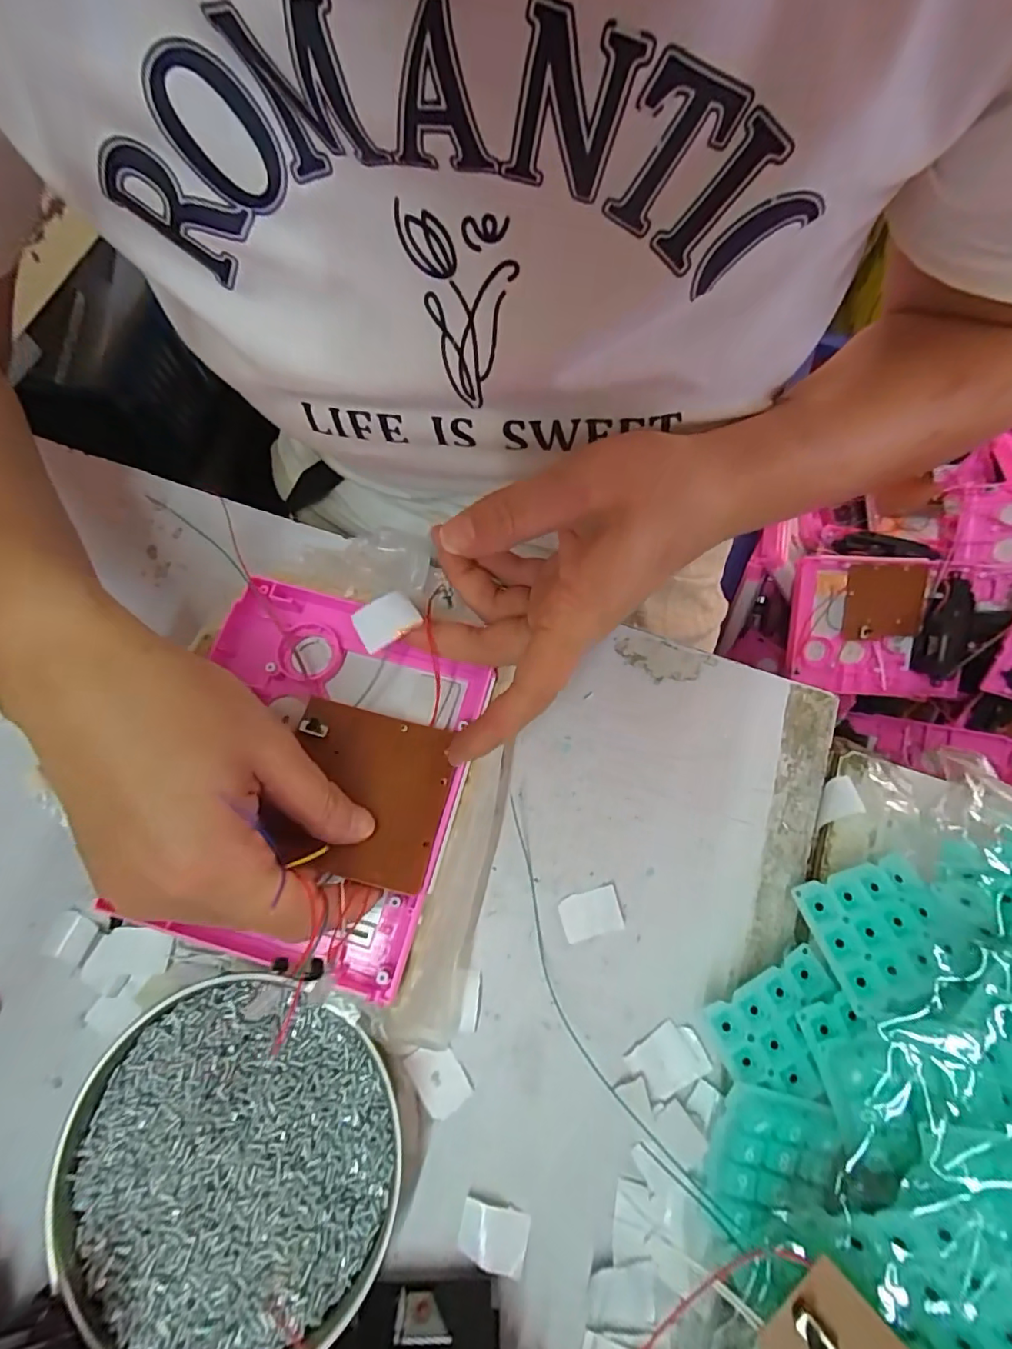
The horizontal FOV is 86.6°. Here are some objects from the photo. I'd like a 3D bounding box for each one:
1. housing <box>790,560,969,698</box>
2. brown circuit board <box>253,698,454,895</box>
[{"bbox_3d":[0.363,-0.046,0.524,0.154,0.031,0.131,3,97,6],"label":"housing"},{"bbox_3d":[-0.064,0.051,0.237,0.071,0.017,0.071,12,71,4],"label":"brown circuit board"}]

